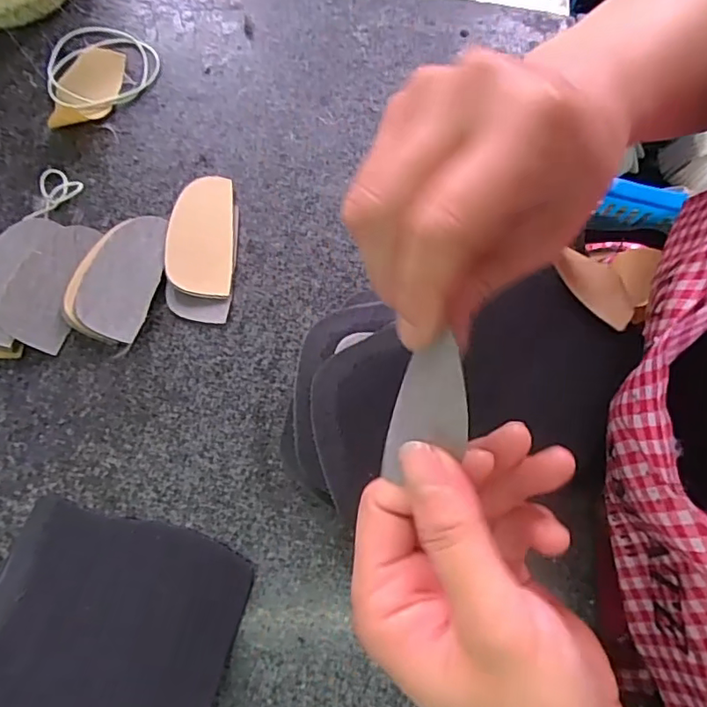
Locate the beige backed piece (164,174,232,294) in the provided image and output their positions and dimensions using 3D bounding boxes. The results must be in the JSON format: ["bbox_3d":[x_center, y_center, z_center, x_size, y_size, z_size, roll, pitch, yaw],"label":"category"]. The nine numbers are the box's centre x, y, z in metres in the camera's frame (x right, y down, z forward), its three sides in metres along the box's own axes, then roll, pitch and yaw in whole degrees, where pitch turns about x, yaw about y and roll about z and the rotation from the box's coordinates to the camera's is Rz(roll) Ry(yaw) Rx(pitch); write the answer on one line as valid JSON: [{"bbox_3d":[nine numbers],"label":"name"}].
[{"bbox_3d":[-0.084,-0.066,0.306,0.034,0.008,0.069,-1,76,-2],"label":"beige backed piece"}]

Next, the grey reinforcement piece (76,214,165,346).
[{"bbox_3d":[-0.121,-0.042,0.295,0.035,0.013,0.069,18,76,3],"label":"grey reinforcement piece"}]

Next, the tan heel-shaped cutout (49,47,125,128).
[{"bbox_3d":[-0.156,-0.156,0.322,0.039,0.016,0.055,-5,76,-3],"label":"tan heel-shaped cutout"}]

